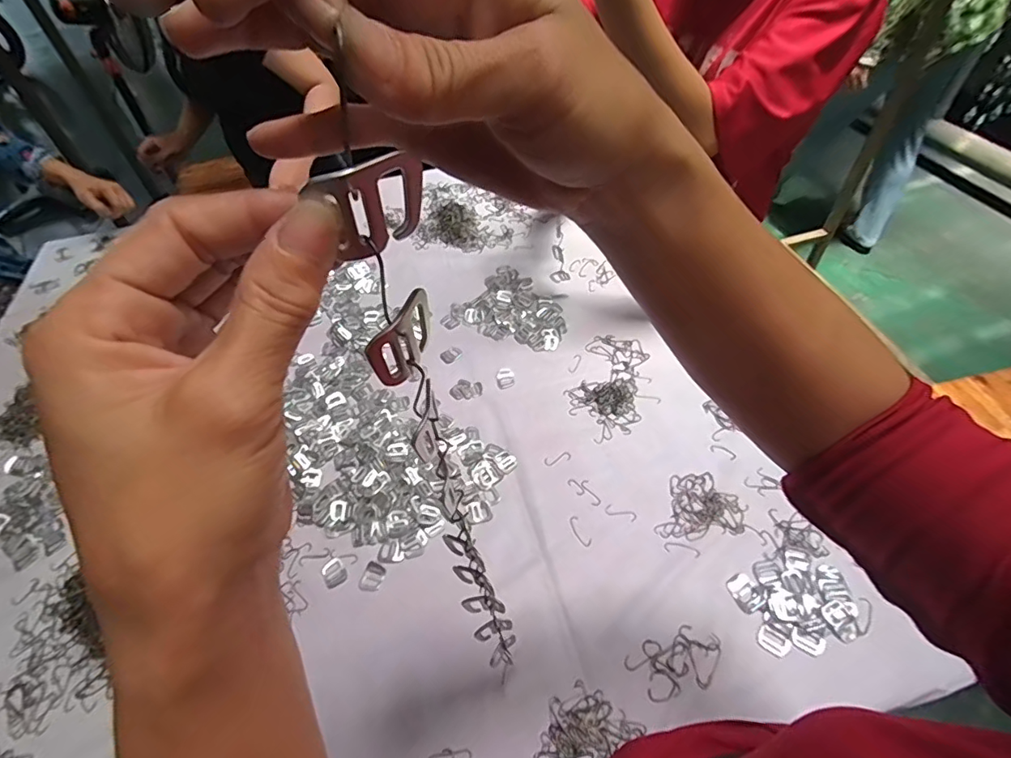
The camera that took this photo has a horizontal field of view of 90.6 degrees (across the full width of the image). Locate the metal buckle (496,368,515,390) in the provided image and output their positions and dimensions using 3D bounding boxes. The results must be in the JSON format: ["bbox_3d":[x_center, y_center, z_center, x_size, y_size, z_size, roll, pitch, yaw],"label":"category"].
[{"bbox_3d":[0.000,-0.001,0.779,0.027,0.004,0.039,-6,51,-1],"label":"metal buckle"}]

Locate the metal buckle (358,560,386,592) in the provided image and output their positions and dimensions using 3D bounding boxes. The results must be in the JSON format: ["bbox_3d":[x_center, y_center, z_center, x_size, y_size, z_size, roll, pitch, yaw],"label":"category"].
[{"bbox_3d":[-0.159,0.235,0.598,0.028,0.004,0.033,10,52,12],"label":"metal buckle"}]

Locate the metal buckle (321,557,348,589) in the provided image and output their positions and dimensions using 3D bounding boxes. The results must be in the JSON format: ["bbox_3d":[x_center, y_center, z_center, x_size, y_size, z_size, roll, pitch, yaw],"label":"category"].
[{"bbox_3d":[-0.206,0.233,0.602,0.026,0.004,0.033,-29,55,-19],"label":"metal buckle"}]

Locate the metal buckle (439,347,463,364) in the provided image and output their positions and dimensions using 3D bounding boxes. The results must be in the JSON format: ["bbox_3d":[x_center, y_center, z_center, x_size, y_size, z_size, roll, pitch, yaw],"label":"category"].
[{"bbox_3d":[-0.089,-0.040,0.818,0.036,0.004,0.027,-33,56,-21],"label":"metal buckle"}]

